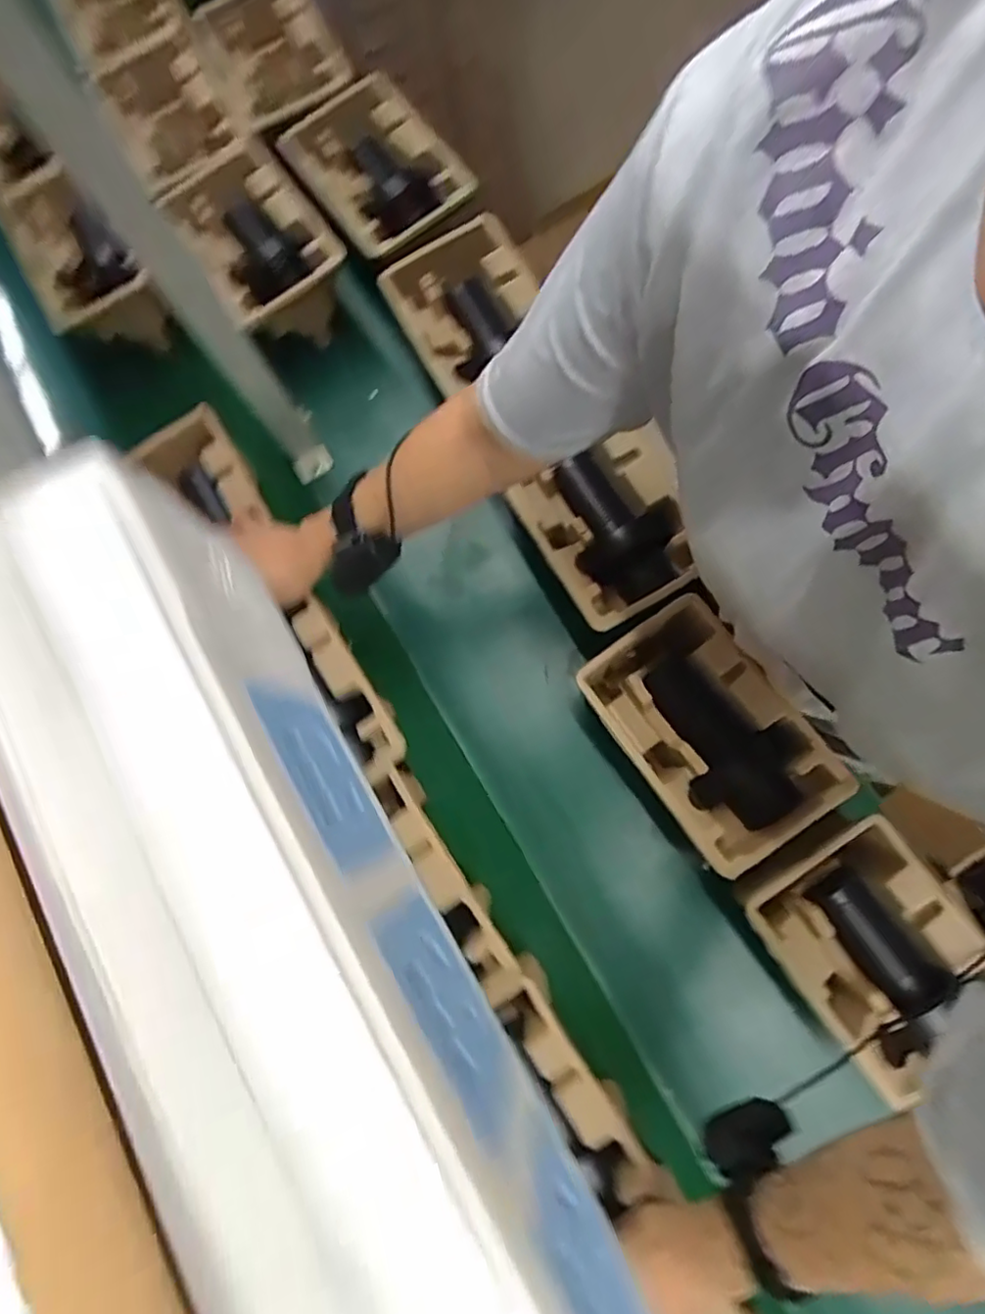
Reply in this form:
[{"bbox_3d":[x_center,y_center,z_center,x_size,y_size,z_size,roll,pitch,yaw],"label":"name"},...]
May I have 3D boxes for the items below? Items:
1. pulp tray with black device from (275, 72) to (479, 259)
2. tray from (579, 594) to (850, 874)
[{"bbox_3d":[-0.138,-0.583,0.704,0.152,0.046,0.226,-33,77,-6],"label":"pulp tray with black device"},{"bbox_3d":[0.200,0.072,0.569,0.146,0.074,0.229,-34,77,-7],"label":"tray"}]

